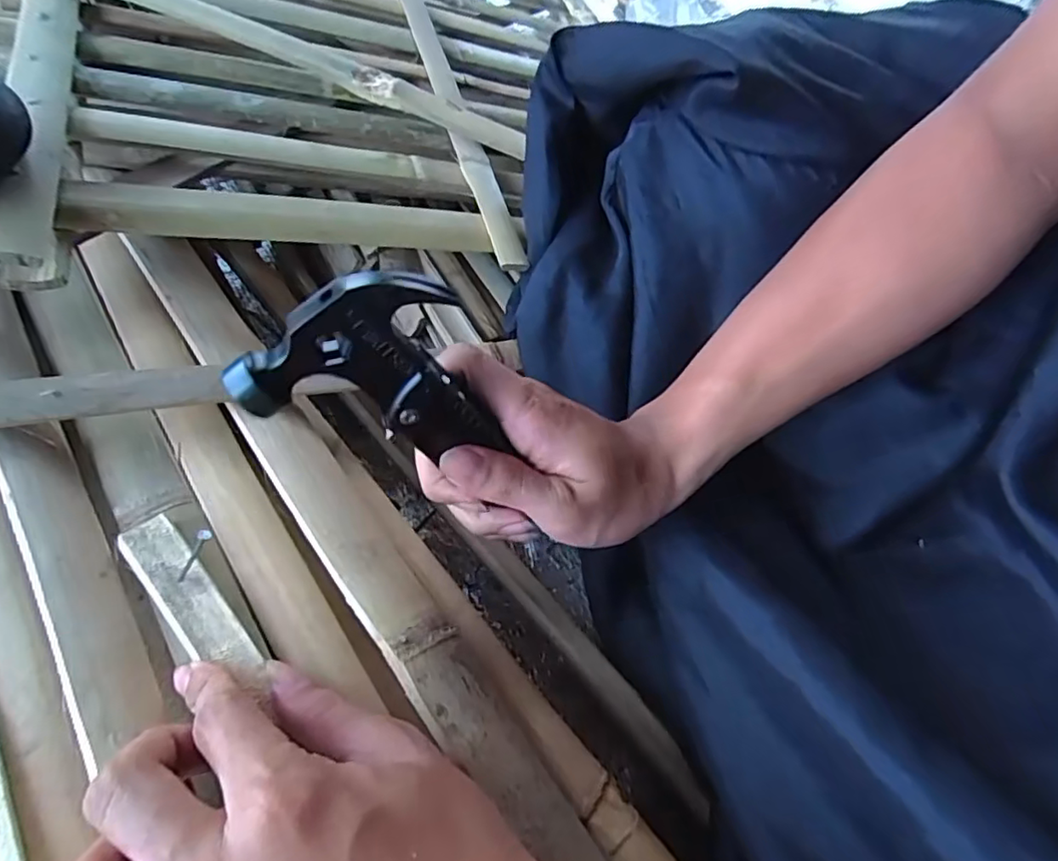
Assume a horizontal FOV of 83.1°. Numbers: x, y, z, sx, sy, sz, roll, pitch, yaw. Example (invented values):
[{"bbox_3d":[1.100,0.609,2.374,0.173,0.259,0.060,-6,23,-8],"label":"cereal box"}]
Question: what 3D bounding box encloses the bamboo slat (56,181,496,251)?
[{"bbox_3d":[-0.129,-0.123,0.345,0.225,0.005,0.028,-7,78,-29],"label":"bamboo slat"}]

